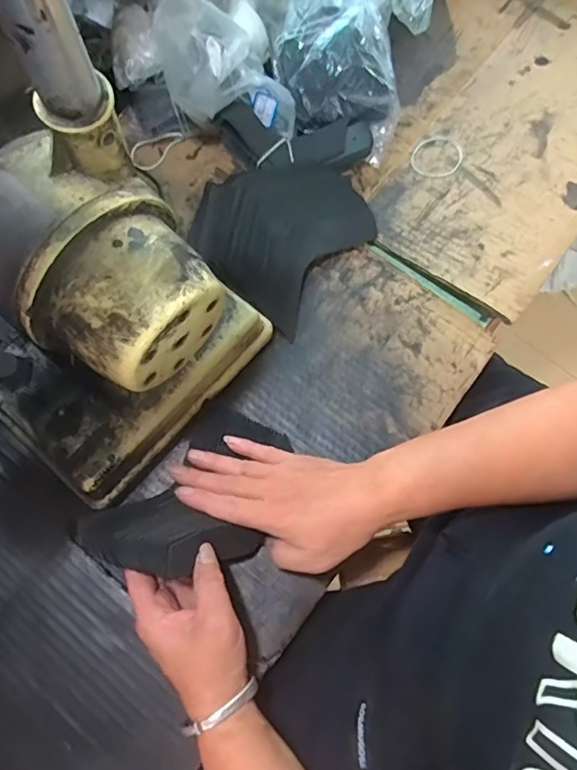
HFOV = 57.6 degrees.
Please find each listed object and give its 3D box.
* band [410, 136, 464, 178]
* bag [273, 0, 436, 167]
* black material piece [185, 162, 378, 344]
[{"bbox_3d":[0.161,-0.247,0.567,0.053,0.004,0.058,0,73,0],"label":"band"},{"bbox_3d":[0.066,-0.361,0.554,0.141,0.096,0.201,20,73,3],"label":"bag"},{"bbox_3d":[-0.010,-0.160,0.517,0.150,0.050,0.159,37,75,8],"label":"black material piece"}]

